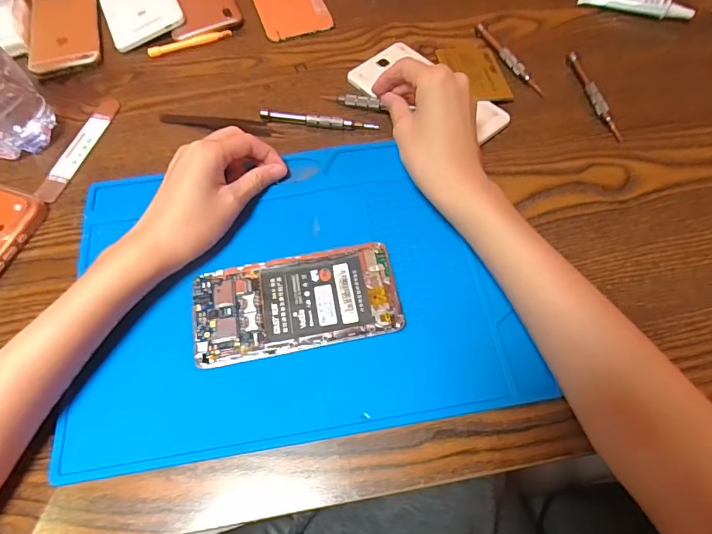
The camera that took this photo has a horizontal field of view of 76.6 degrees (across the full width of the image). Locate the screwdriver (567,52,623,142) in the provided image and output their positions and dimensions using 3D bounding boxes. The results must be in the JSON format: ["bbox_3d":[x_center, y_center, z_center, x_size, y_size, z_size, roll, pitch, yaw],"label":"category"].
[{"bbox_3d":[0.212,-0.154,0.401,0.011,0.012,0.104,-9,62,-2],"label":"screwdriver"}]

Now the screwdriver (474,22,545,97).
[{"bbox_3d":[0.143,-0.200,0.427,0.013,0.007,0.109,-21,63,-8],"label":"screwdriver"}]

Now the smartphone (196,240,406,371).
[{"bbox_3d":[-0.042,0.024,0.317,0.140,0.008,0.070,-11,62,-3],"label":"smartphone"}]

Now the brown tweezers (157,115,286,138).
[{"bbox_3d":[-0.121,-0.130,0.404,0.114,0.005,0.015,13,63,9],"label":"brown tweezers"}]

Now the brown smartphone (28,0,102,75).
[{"bbox_3d":[-0.301,-0.248,0.467,0.065,0.013,0.131,-16,63,-6],"label":"brown smartphone"}]

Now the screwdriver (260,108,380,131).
[{"bbox_3d":[-0.032,-0.128,0.397,0.103,0.011,0.009,5,62,5],"label":"screwdriver"}]

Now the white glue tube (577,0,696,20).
[{"bbox_3d":[0.284,-0.267,0.458,0.105,0.019,0.014,26,66,15],"label":"white glue tube"}]

